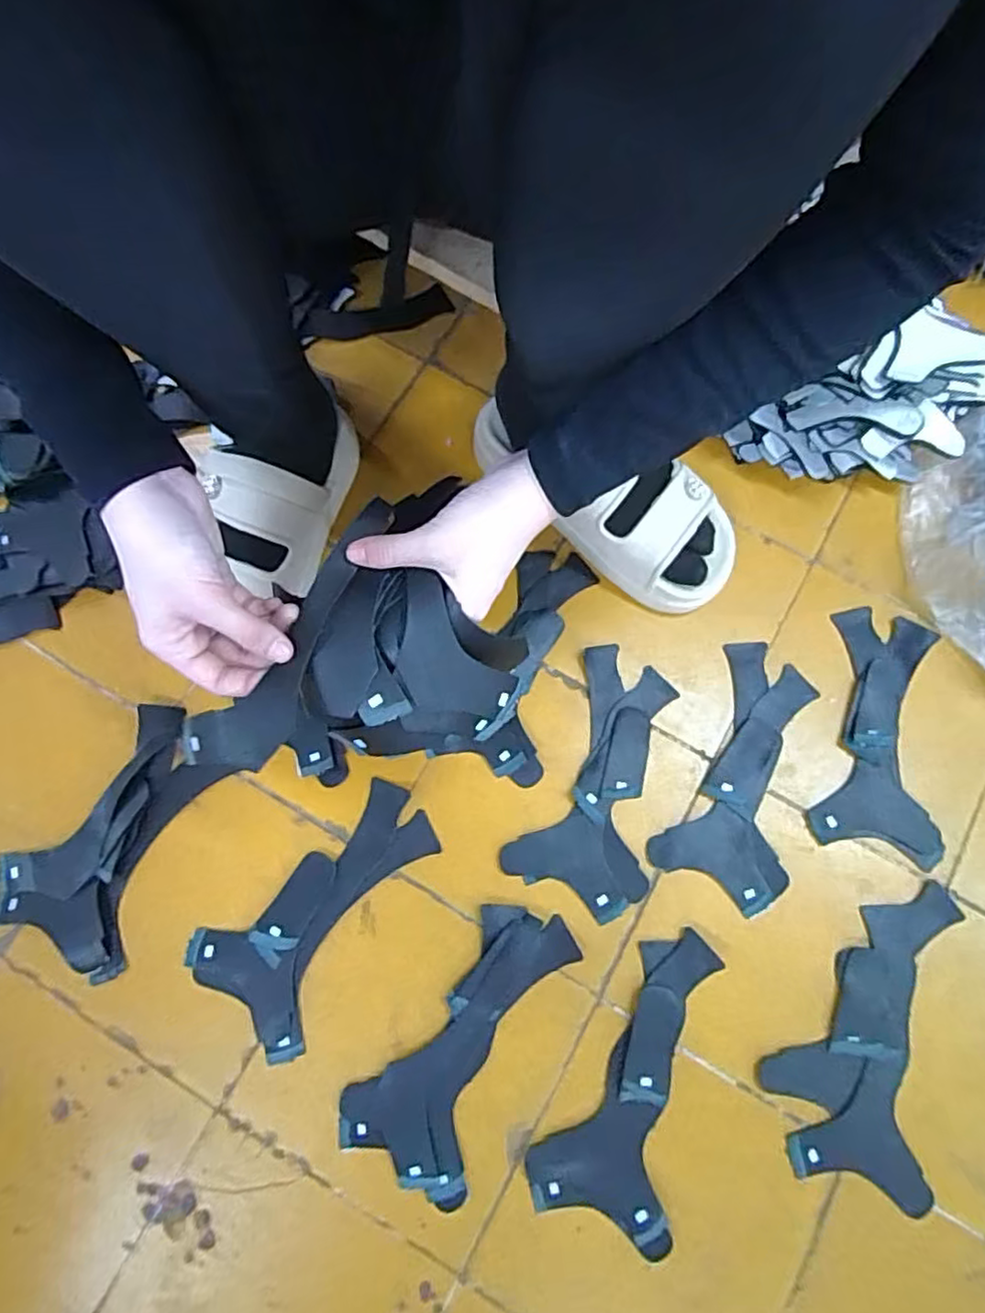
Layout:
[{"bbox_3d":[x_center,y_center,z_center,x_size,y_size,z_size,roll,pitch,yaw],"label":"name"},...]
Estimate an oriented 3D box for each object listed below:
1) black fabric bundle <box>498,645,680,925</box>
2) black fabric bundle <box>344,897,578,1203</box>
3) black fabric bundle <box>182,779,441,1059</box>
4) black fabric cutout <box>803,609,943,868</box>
[{"bbox_3d":[0.093,0.099,0.536,0.106,0.008,0.195,23,77,5],"label":"black fabric bundle"},{"bbox_3d":[-0.025,0.276,0.484,0.099,0.010,0.198,28,77,6],"label":"black fabric bundle"},{"bbox_3d":[-0.127,0.192,0.507,0.102,0.009,0.196,43,79,9],"label":"black fabric bundle"},{"bbox_3d":[0.322,0.060,0.545,0.095,0.006,0.196,14,76,3],"label":"black fabric cutout"}]

